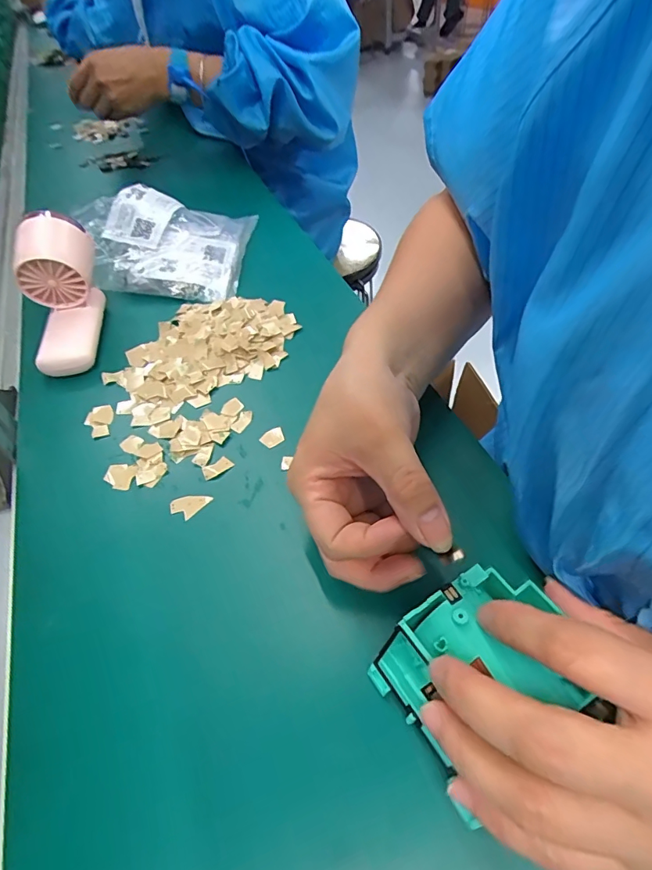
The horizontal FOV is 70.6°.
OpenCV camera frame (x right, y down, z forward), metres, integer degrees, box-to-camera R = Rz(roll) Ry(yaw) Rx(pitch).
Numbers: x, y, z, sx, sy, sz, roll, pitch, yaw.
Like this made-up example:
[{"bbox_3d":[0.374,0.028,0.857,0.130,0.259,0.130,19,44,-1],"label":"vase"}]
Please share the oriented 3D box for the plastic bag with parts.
[{"bbox_3d":[-0.168,-0.205,0.468,0.165,0.054,0.140,4,50,5],"label":"plastic bag with parts"}]

